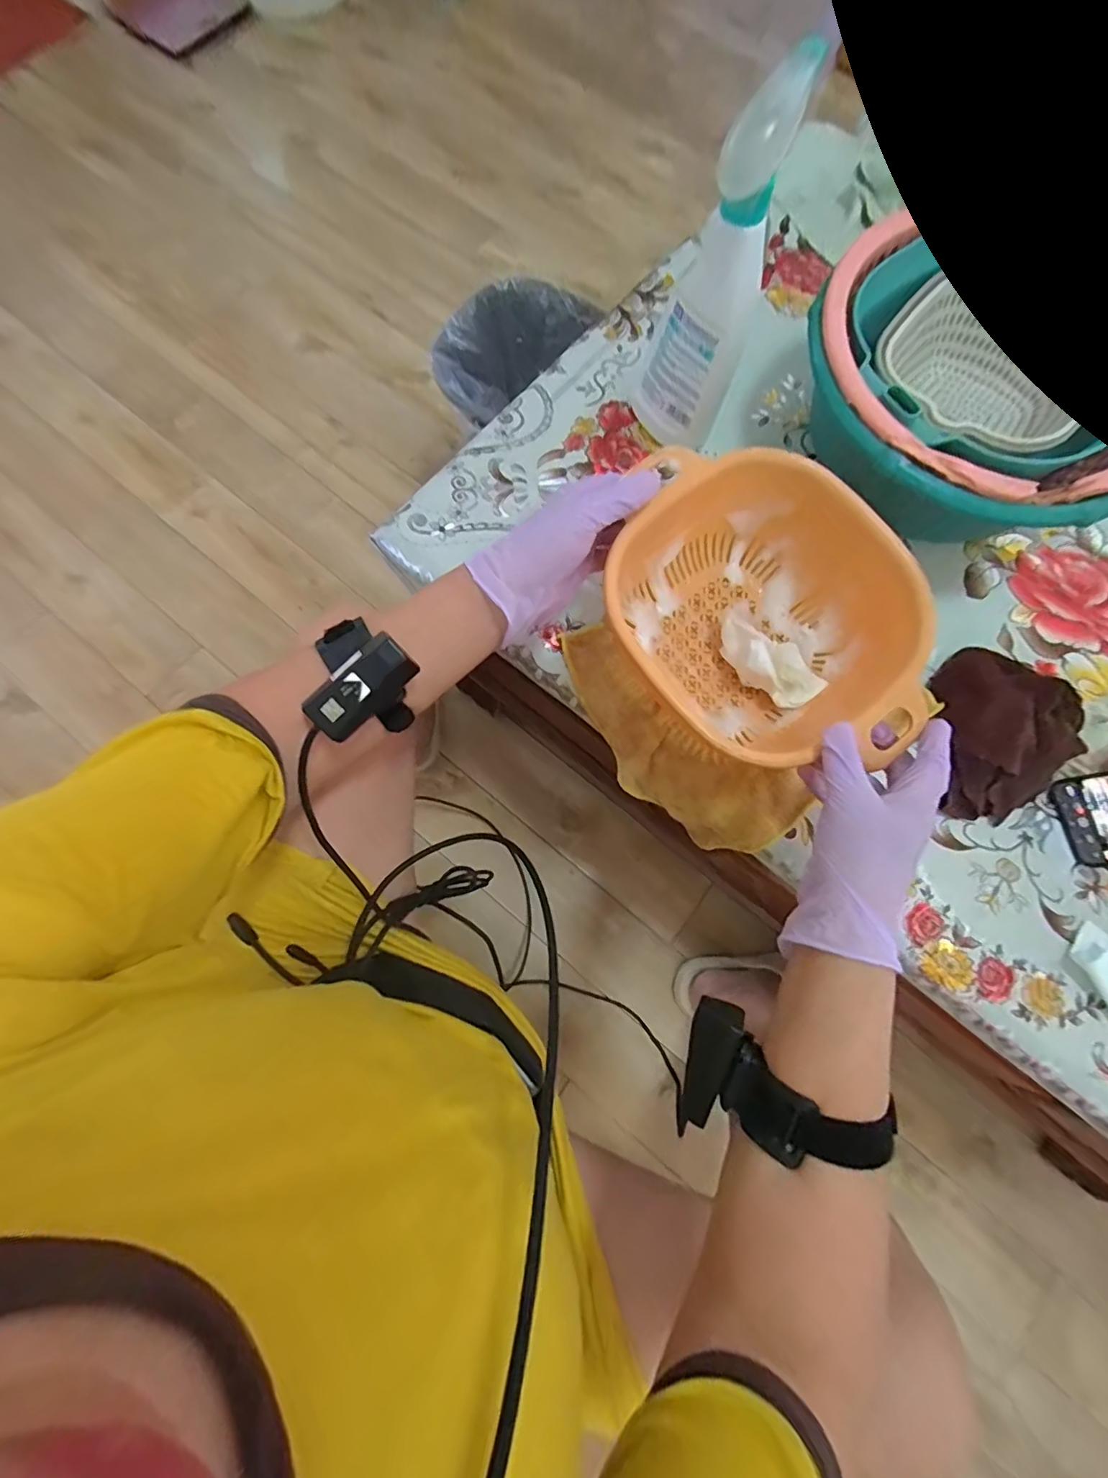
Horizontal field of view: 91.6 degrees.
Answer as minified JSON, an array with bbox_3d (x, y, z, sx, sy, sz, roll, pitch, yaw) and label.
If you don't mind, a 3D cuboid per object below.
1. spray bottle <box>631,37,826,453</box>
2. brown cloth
[{"bbox_3d":[0.124,-0.349,0.432,0.065,0.252,0.065,-12,77,-4],"label":"spray bottle"},{"bbox_3d":[0.389,-0.003,0.464,0.102,0.043,0.145,11,76,2],"label":"brown cloth"}]

